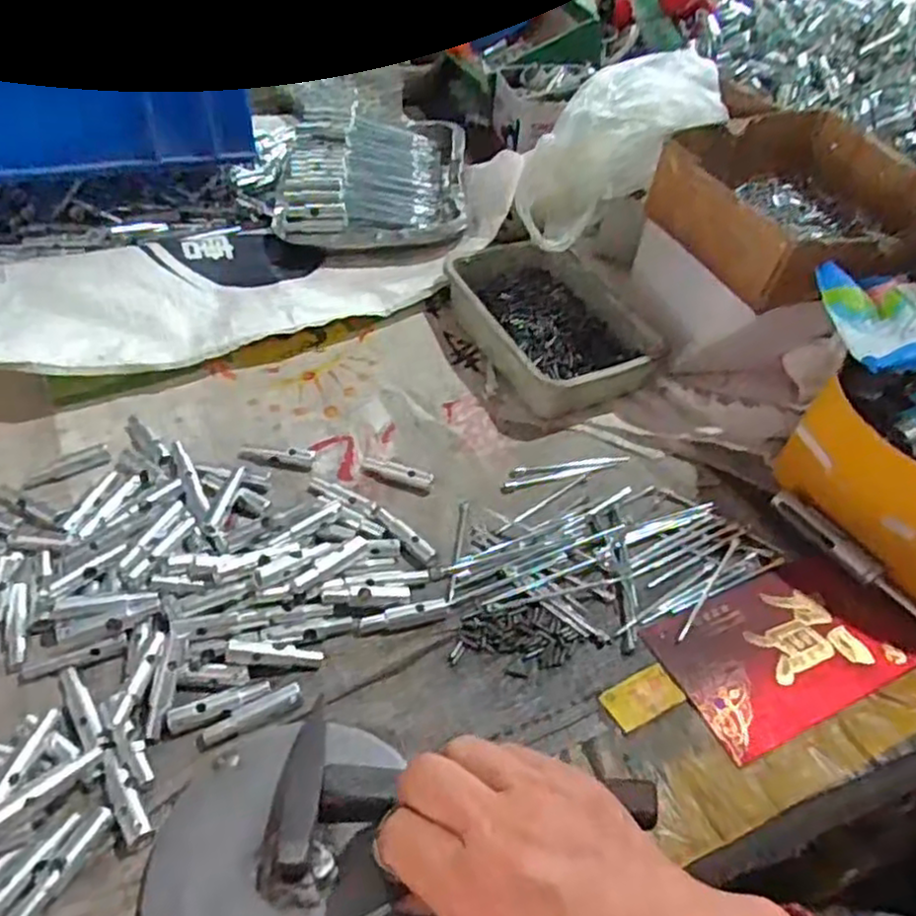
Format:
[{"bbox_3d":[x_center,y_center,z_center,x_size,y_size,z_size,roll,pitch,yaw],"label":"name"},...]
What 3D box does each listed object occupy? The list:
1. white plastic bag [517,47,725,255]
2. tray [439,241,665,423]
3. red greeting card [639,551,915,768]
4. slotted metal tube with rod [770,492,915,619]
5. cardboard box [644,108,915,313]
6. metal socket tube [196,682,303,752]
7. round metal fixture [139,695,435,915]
[{"bbox_3d":[0.145,-0.254,0.582,0.076,0.110,0.226,39,56,25],"label":"white plastic bag"},{"bbox_3d":[0.073,-0.117,0.583,0.127,0.040,0.190,-18,53,-20],"label":"tray"},{"bbox_3d":[0.196,0.106,0.417,0.157,0.005,0.086,-18,53,-20],"label":"red greeting card"},{"bbox_3d":[0.251,0.068,0.446,0.015,0.015,0.132,-22,55,-23],"label":"slotted metal tube with rod"},{"bbox_3d":[0.251,-0.193,0.544,0.187,0.067,0.175,-21,54,-23],"label":"cardboard box"},{"bbox_3d":[-0.105,0.131,0.361,0.053,0.007,0.012,-19,53,-21],"label":"metal socket tube"},{"bbox_3d":[-0.075,0.176,0.311,0.112,0.029,0.126,-17,53,-20],"label":"round metal fixture"}]

